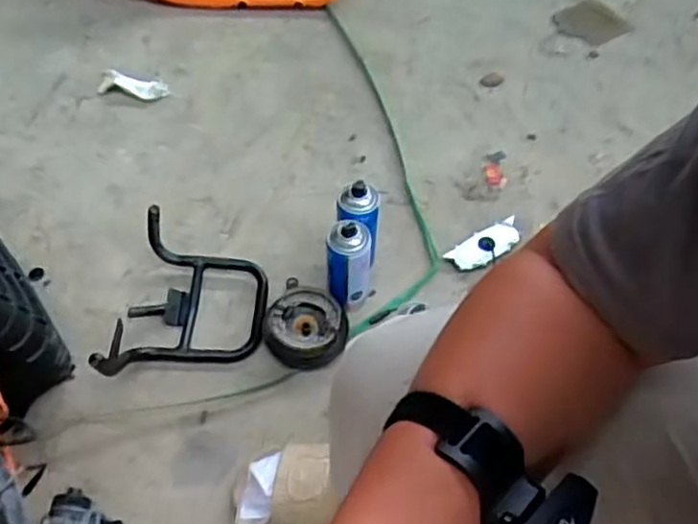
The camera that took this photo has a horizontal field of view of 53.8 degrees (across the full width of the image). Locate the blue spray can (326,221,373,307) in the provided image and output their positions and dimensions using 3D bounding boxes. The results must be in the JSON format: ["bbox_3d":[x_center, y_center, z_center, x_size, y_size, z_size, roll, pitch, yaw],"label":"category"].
[{"bbox_3d":[-0.001,0.004,1.046,0.068,0.161,0.061,4,54,2],"label":"blue spray can"}]

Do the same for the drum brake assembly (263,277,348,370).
[{"bbox_3d":[-0.064,0.100,1.054,0.121,0.054,0.123,1,54,-1],"label":"drum brake assembly"}]

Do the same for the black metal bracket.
[{"bbox_3d":[-0.231,0.063,1.014,0.193,0.132,0.280,4,54,2],"label":"black metal bracket"}]

